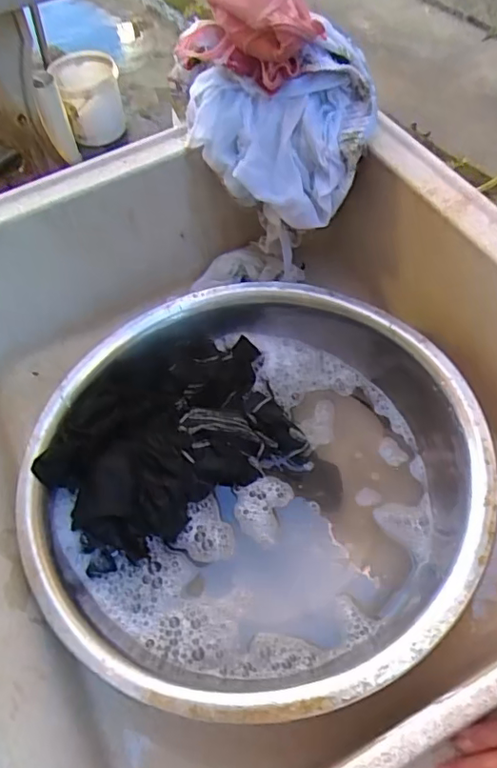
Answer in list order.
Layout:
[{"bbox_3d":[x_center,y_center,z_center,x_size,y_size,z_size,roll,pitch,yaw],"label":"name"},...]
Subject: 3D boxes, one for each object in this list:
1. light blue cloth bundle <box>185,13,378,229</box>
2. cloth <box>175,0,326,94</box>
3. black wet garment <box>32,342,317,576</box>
[{"bbox_3d":[0.031,-0.252,0.566,0.180,0.120,0.122,-2,57,1],"label":"light blue cloth bundle"},{"bbox_3d":[0.003,-0.347,0.540,0.147,0.075,0.095,23,61,17],"label":"cloth"},{"bbox_3d":[-0.079,0.040,0.561,0.247,0.061,0.189,-28,60,-15],"label":"black wet garment"}]

